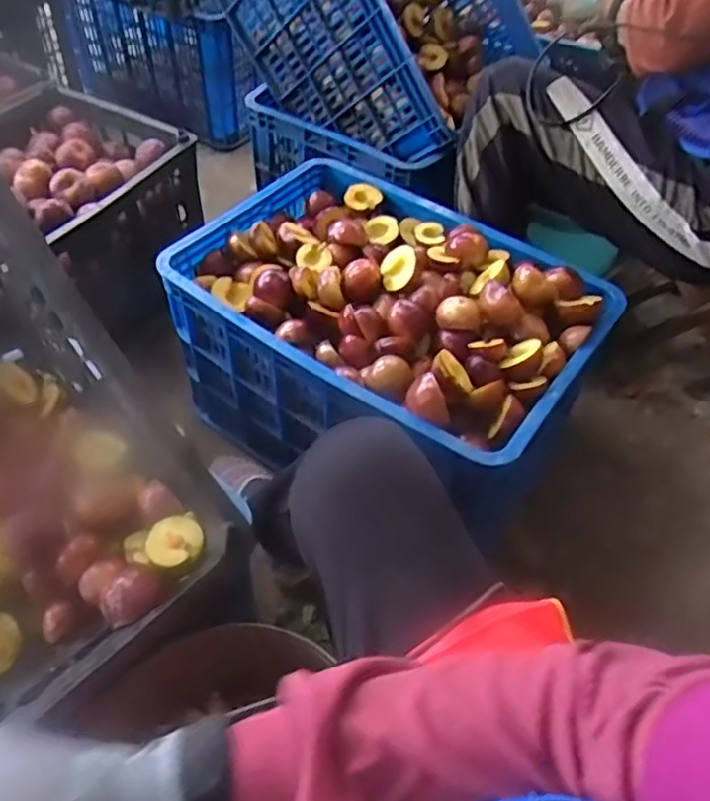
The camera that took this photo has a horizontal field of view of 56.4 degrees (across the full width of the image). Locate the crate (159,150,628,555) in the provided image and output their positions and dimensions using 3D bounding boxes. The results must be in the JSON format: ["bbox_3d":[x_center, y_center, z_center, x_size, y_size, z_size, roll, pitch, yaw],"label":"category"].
[{"bbox_3d":[0.046,-0.097,0.977,0.529,0.302,0.390,33,56,19],"label":"crate"}]

